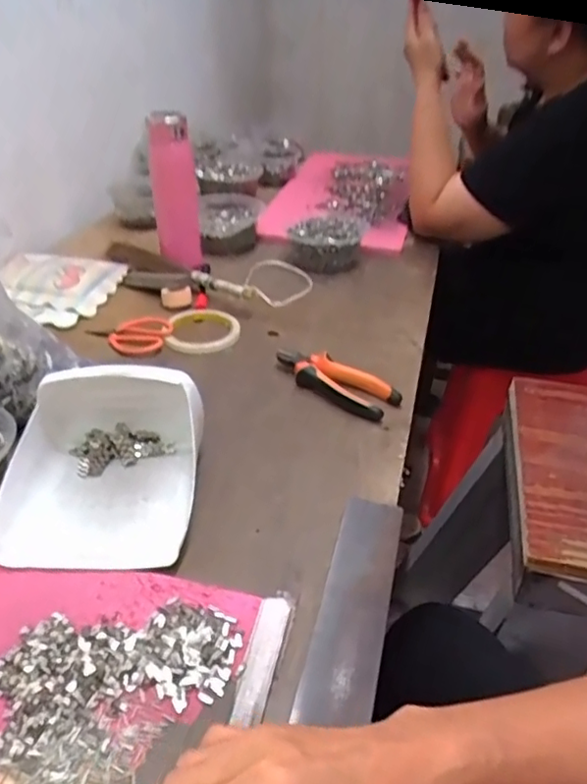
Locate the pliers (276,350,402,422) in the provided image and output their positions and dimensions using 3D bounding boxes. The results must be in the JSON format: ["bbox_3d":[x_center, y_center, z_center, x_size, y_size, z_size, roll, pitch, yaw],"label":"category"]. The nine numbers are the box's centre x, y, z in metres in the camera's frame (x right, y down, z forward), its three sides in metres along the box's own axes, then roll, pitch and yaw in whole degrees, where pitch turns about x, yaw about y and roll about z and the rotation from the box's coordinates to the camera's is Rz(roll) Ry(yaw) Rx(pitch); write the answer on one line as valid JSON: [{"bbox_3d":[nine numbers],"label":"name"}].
[{"bbox_3d":[0.045,-0.013,0.671,0.148,0.025,0.049,28,43,33],"label":"pliers"}]

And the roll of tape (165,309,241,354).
[{"bbox_3d":[-0.116,-0.081,0.778,0.091,0.020,0.091,1,35,0],"label":"roll of tape"}]

